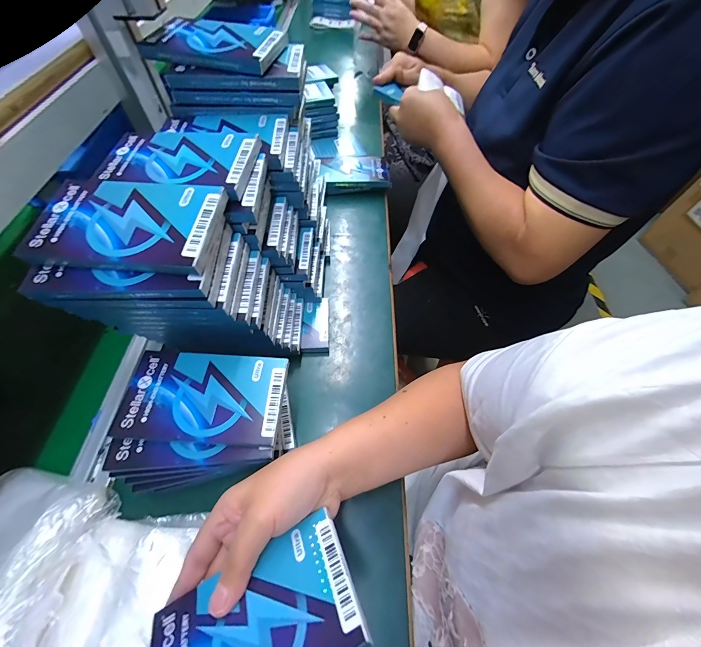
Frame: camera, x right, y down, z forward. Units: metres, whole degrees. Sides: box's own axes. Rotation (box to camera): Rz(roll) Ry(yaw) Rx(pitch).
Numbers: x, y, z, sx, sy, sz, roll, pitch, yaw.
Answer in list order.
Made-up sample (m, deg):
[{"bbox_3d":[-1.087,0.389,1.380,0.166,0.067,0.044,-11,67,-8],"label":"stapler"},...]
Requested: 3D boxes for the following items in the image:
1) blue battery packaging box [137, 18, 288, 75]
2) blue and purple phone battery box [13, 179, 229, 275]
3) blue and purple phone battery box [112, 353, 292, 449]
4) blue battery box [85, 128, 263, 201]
[{"bbox_3d":[-0.139,-0.291,0.312,0.129,0.016,0.072,9,60,5],"label":"blue battery packaging box"},{"bbox_3d":[-0.168,-0.076,0.232,0.132,0.018,0.081,8,66,5],"label":"blue and purple phone battery box"},{"bbox_3d":[-0.126,0.065,0.265,0.131,0.017,0.077,2,59,1],"label":"blue and purple phone battery box"},{"bbox_3d":[-0.154,-0.147,0.267,0.132,0.013,0.083,6,60,3],"label":"blue battery box"}]

